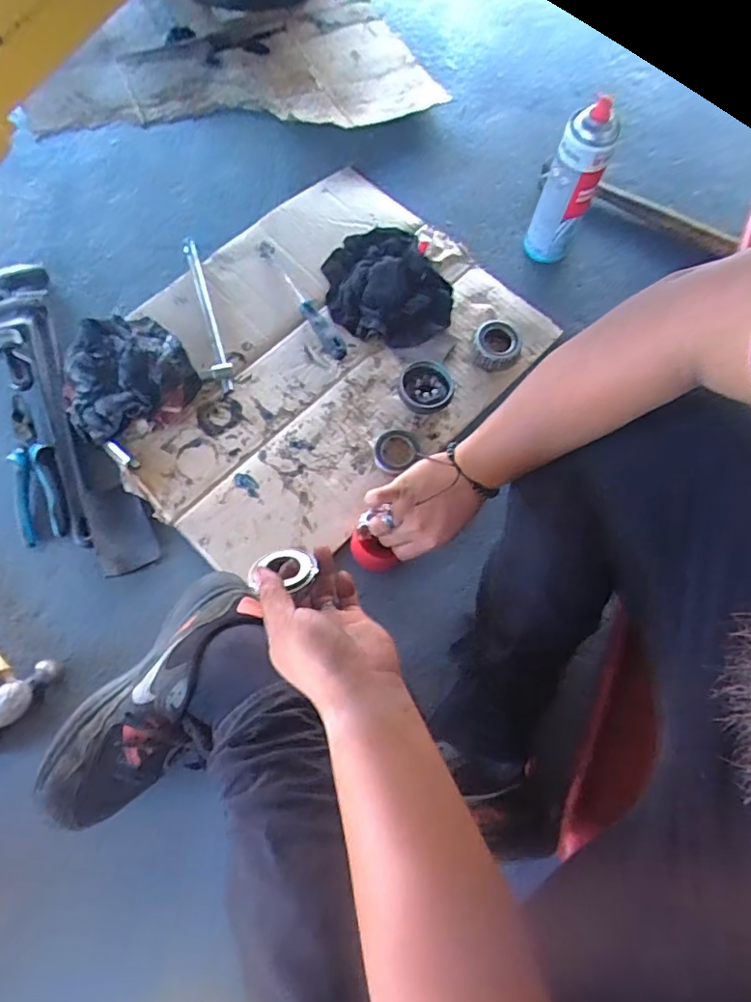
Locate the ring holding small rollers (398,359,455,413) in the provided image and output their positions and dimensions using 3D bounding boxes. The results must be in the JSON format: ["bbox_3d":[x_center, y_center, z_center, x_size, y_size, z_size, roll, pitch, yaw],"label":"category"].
[{"bbox_3d":[0.068,-0.150,0.740,0.070,0.034,0.076,11,71,2],"label":"ring holding small rollers"}]

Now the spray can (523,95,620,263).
[{"bbox_3d":[0.258,-0.414,0.742,0.064,0.196,0.072,23,72,6],"label":"spray can"}]

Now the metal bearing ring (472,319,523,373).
[{"bbox_3d":[0.167,-0.216,0.763,0.064,0.022,0.077,5,71,0],"label":"metal bearing ring"}]

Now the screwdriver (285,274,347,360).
[{"bbox_3d":[-0.086,-0.254,0.770,0.027,0.021,0.144,-34,76,-12],"label":"screwdriver"}]

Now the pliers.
[{"bbox_3d":[-0.422,-0.044,0.691,0.053,0.019,0.192,-15,72,-7],"label":"pliers"}]

